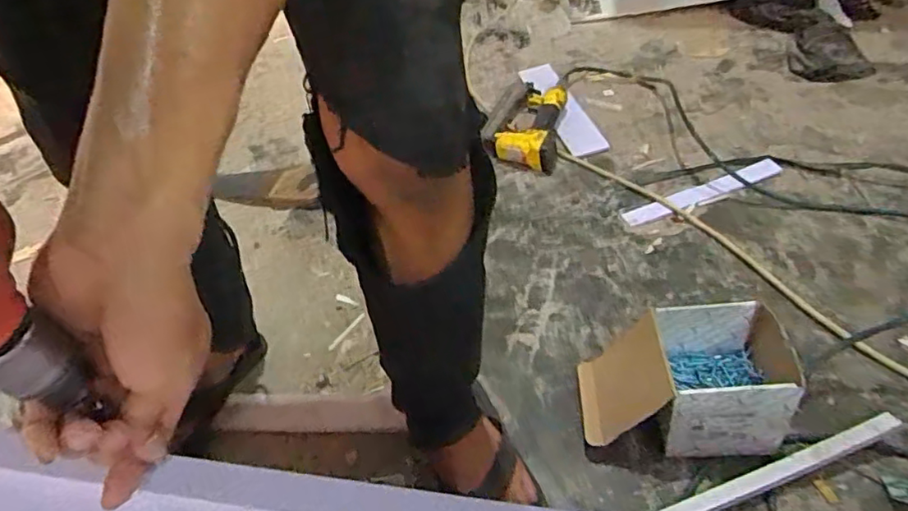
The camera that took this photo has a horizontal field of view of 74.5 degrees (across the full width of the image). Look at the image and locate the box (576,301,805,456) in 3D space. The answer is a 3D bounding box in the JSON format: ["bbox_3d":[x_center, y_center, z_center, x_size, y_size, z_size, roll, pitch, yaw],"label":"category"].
[{"bbox_3d":[0.266,0.146,0.698,0.217,0.132,0.136,0,46,6],"label":"box"}]

